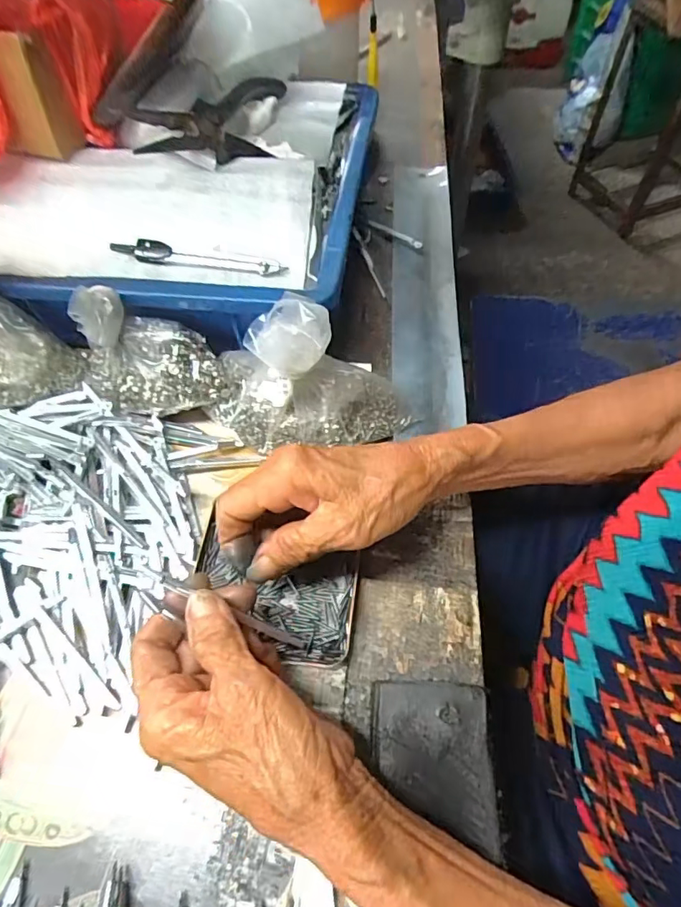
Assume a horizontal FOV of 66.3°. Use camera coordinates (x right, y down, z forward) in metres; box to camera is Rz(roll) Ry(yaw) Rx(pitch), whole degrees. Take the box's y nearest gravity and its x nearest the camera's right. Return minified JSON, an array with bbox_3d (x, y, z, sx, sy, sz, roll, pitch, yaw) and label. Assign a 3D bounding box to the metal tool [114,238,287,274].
[{"bbox_3d":[-0.095,-0.132,0.349,0.117,0.009,0.012,6,59,6],"label":"metal tool"}]

